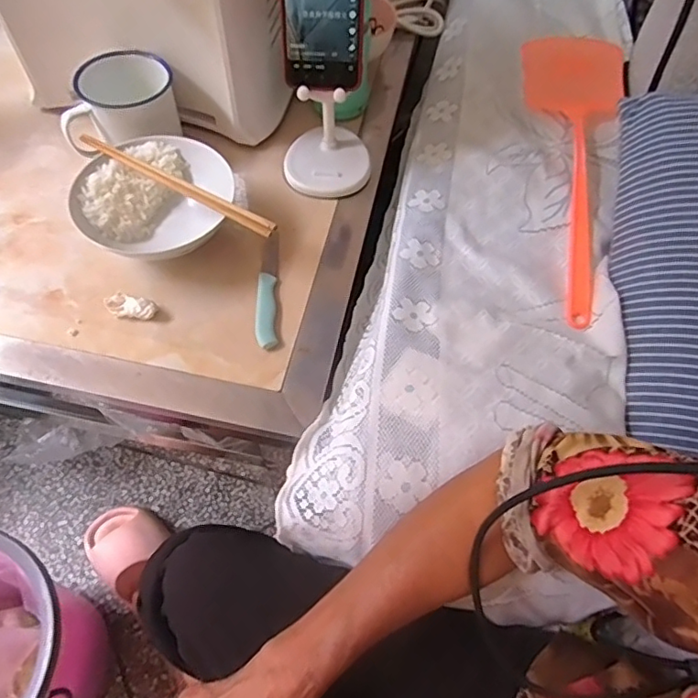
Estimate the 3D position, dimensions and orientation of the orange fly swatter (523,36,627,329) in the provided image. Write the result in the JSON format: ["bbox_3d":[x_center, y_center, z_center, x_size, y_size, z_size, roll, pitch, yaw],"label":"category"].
[{"bbox_3d":[0.269,-0.223,0.635,0.124,0.022,0.467,8,60,2],"label":"orange fly swatter"}]

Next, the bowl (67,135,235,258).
[{"bbox_3d":[-0.192,-0.145,0.553,0.148,0.059,0.141,16,60,7],"label":"bowl"}]

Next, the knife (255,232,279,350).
[{"bbox_3d":[-0.082,-0.063,0.546,0.021,0.012,0.141,-2,60,-4],"label":"knife"}]

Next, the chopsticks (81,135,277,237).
[{"bbox_3d":[-0.171,-0.161,0.525,0.231,0.010,0.017,28,62,14],"label":"chopsticks"}]

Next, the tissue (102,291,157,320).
[{"bbox_3d":[-0.208,-0.042,0.521,0.049,0.014,0.025,13,60,5],"label":"tissue"}]

